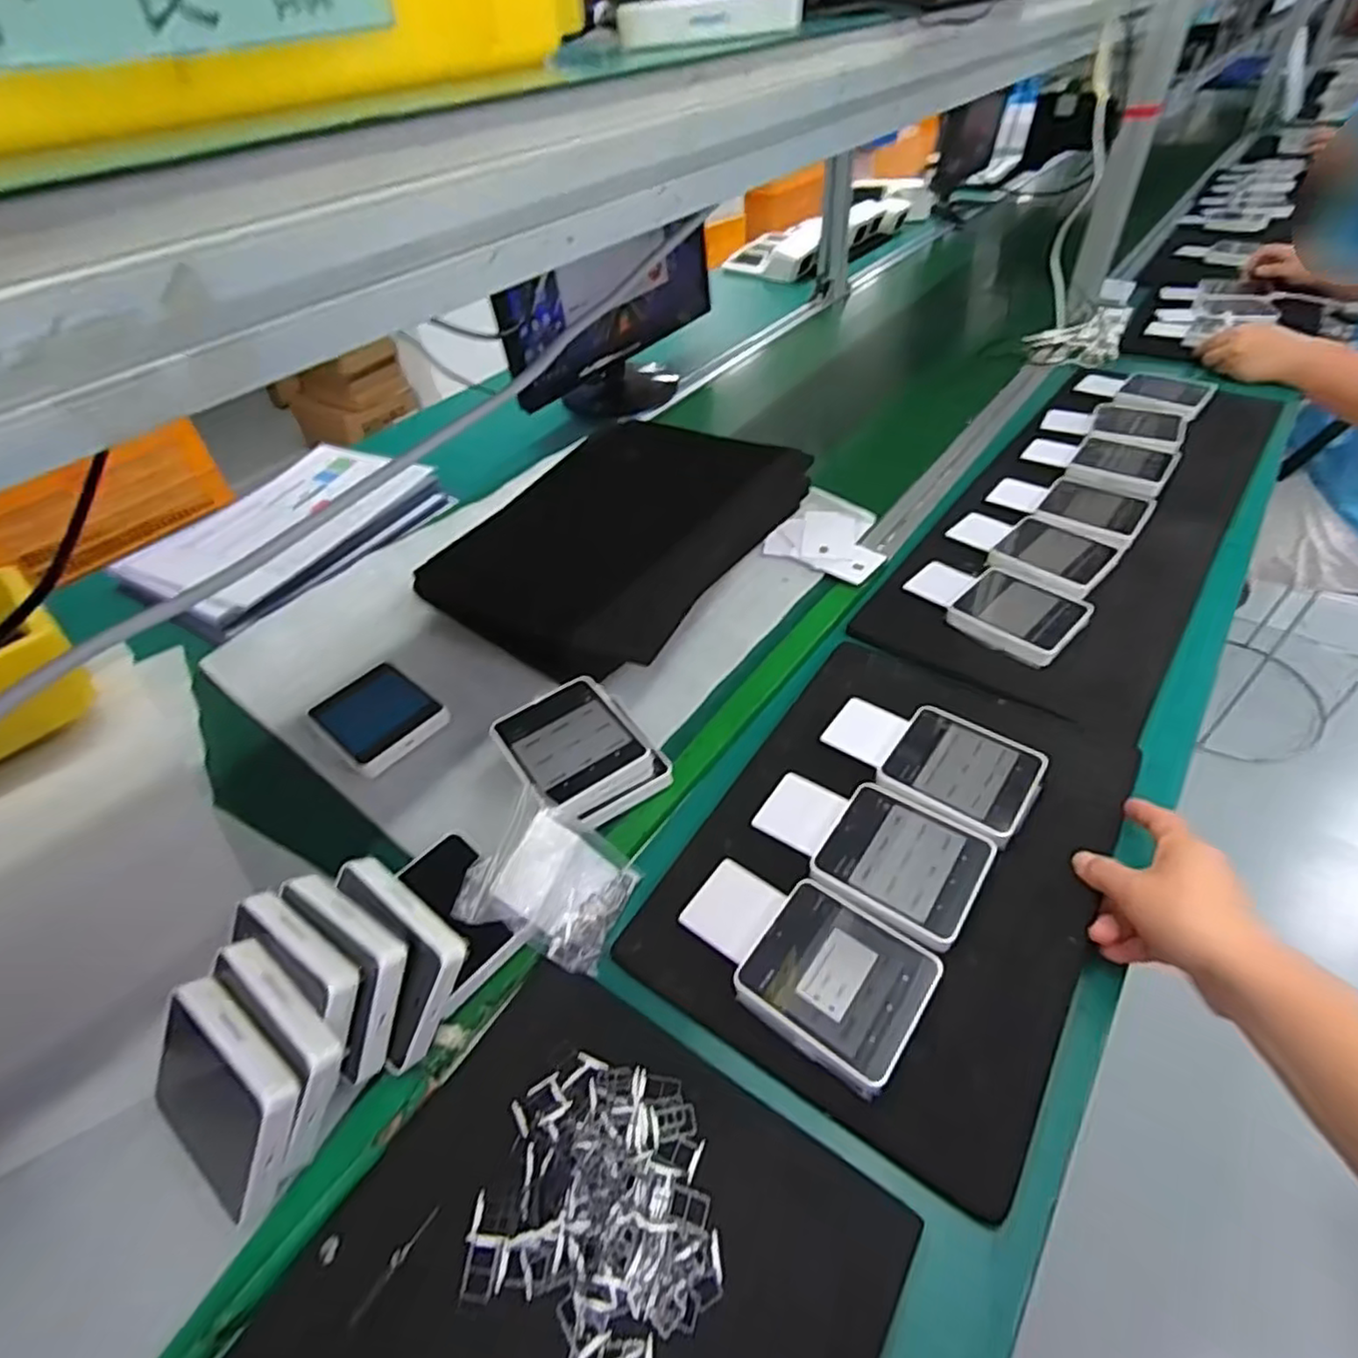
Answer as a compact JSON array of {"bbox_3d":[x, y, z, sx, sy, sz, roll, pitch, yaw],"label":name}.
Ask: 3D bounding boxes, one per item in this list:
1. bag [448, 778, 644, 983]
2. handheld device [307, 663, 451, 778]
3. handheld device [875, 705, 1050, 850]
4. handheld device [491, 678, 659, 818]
[{"bbox_3d":[-0.081,0.131,0.428,0.074,0.070,0.092,12,48,17],"label":"bag"},{"bbox_3d":[-0.257,0.032,0.568,0.102,0.021,0.085,29,55,29],"label":"handheld device"},{"bbox_3d":[0.209,0.068,0.495,0.098,0.009,0.091,27,54,28],"label":"handheld device"},{"bbox_3d":[-0.077,0.047,0.491,0.086,0.023,0.103,-30,52,-22],"label":"handheld device"}]

